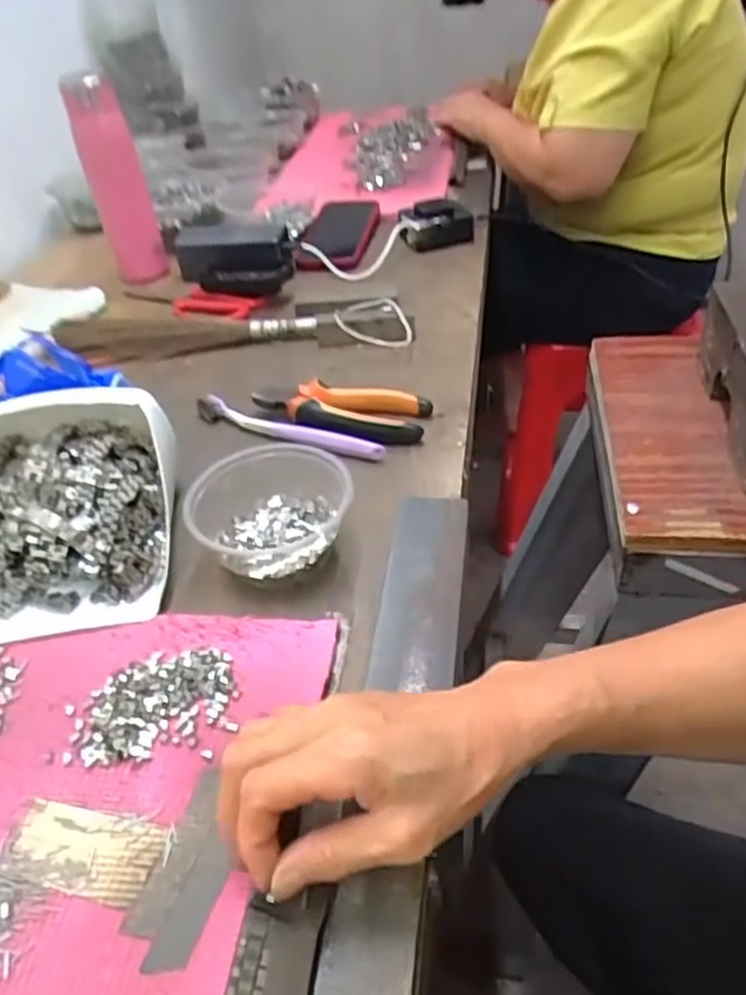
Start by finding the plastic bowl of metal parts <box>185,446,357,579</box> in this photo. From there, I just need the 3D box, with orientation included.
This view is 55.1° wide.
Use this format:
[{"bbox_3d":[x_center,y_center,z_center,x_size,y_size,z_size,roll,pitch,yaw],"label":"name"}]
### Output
[{"bbox_3d":[-0.070,0.009,0.481,0.112,0.045,0.098,-2,40,3],"label":"plastic bowl of metal parts"}]

